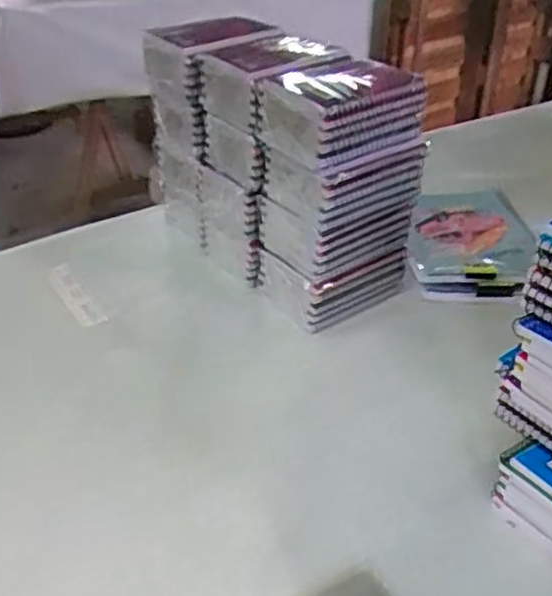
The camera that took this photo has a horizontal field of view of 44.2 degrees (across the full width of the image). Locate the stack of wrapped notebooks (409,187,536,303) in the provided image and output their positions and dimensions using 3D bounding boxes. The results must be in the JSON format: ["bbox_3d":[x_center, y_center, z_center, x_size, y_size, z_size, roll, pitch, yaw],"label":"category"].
[{"bbox_3d":[0.238,-0.082,0.810,0.143,0.041,0.248,8,35,10],"label":"stack of wrapped notebooks"}]

